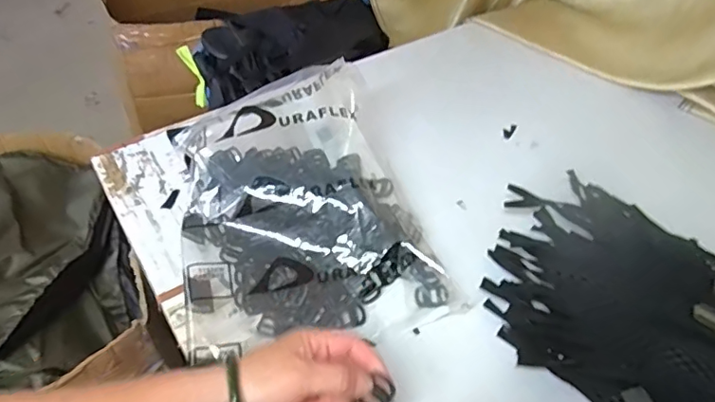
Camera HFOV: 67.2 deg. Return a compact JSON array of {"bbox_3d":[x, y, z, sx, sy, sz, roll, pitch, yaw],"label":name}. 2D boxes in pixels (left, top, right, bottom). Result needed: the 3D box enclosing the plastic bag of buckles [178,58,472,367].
[{"bbox_3d":[-0.087,-0.002,0.608,0.305,0.111,0.345,-13,49,-14],"label":"plastic bag of buckles"}]

